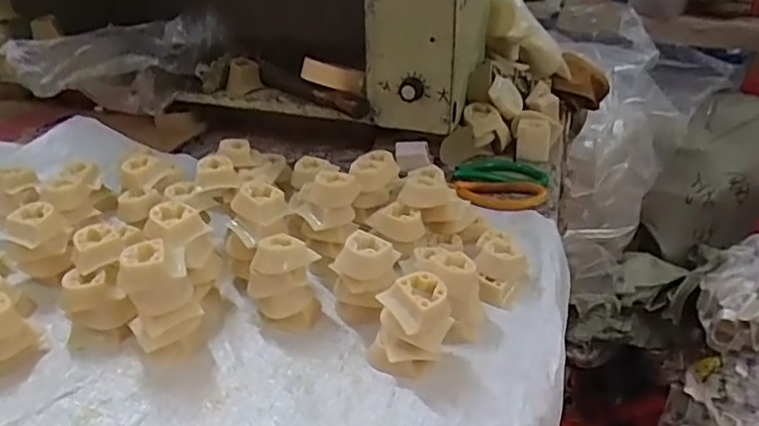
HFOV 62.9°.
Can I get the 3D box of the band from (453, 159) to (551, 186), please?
[{"bbox_3d":[0.134,-0.045,0.684,0.099,0.012,0.068,7,29,11],"label":"band"}]

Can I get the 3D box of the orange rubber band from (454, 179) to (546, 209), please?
[{"bbox_3d":[0.127,-0.021,0.641,0.091,0.008,0.056,0,28,-3],"label":"orange rubber band"}]

